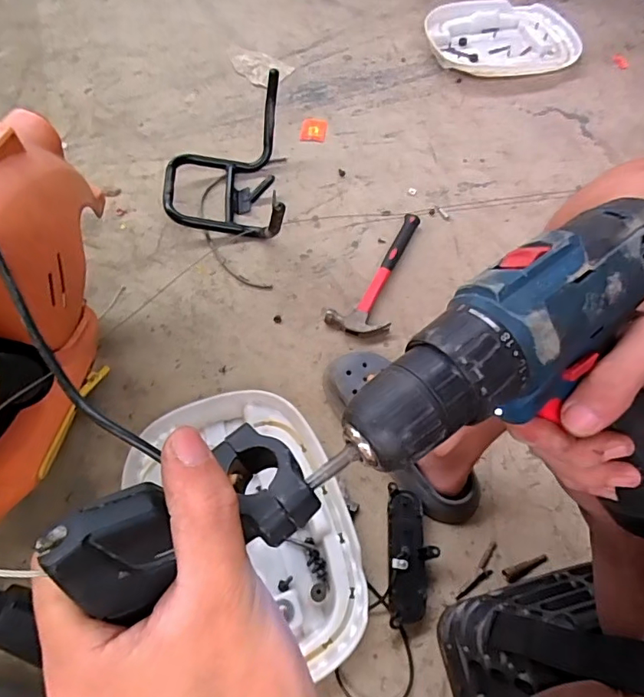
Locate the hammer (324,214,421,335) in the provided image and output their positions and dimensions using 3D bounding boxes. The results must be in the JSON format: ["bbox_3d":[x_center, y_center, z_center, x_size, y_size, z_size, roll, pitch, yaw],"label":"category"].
[{"bbox_3d":[0.113,-0.127,0.838,0.089,0.026,0.271,29,63,12],"label":"hammer"}]

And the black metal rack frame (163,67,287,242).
[{"bbox_3d":[-0.175,-0.305,0.860,0.211,0.134,0.316,-3,61,-4],"label":"black metal rack frame"}]

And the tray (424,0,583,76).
[{"bbox_3d":[0.437,-0.751,1.185,0.365,0.049,0.261,-16,63,-12],"label":"tray"}]

